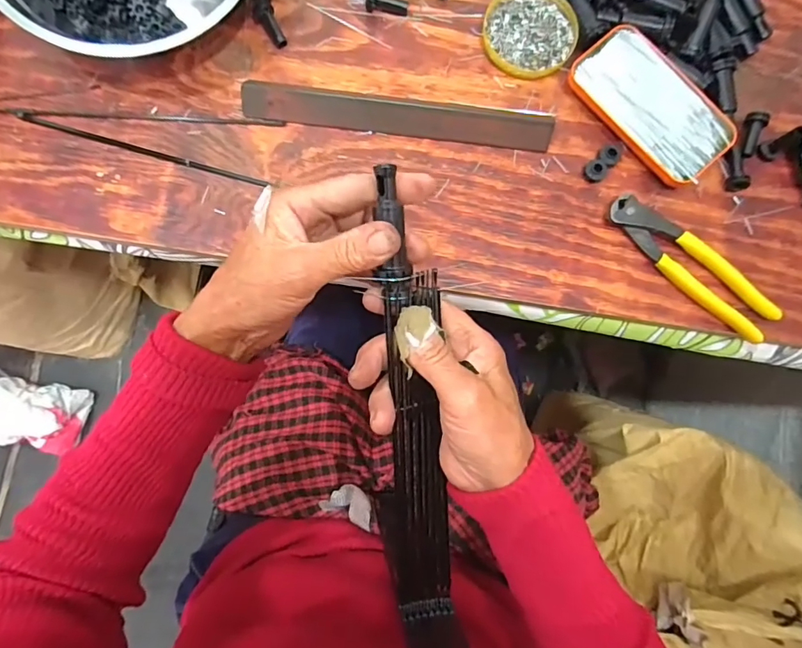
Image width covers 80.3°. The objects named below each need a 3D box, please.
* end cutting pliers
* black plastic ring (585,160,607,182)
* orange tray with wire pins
[{"bbox_3d":[0.247,-0.052,0.405,0.161,0.018,0.038,44,82,4],"label":"end cutting pliers"},{"bbox_3d":[0.171,-0.134,0.416,0.019,0.011,0.018,0,82,-3],"label":"black plastic ring"},{"bbox_3d":[0.220,-0.192,0.415,0.077,0.017,0.142,-41,86,-8],"label":"orange tray with wire pins"}]

